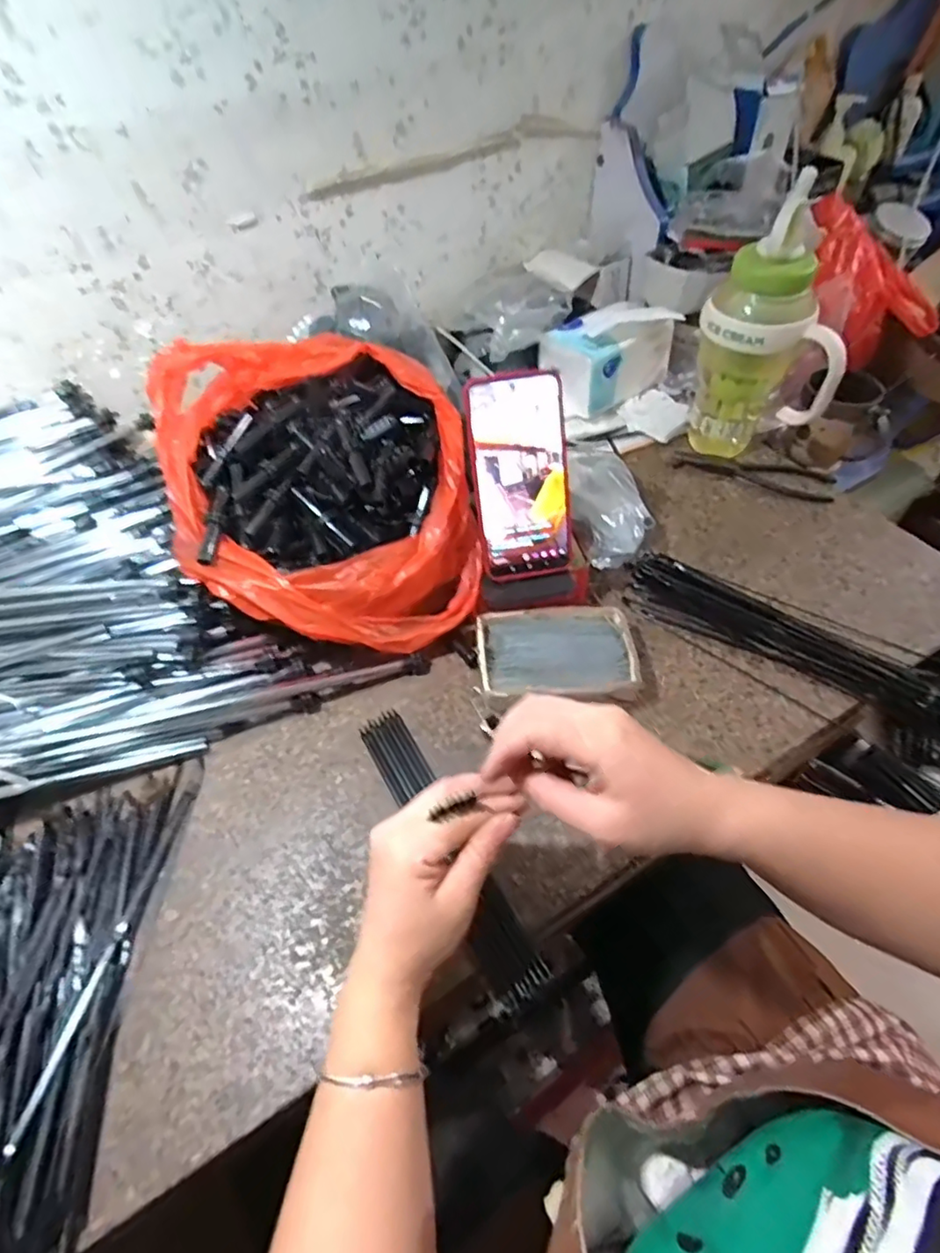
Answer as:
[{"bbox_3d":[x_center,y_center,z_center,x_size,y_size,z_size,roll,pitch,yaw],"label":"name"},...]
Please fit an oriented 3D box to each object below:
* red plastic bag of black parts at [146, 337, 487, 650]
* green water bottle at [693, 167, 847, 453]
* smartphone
[{"bbox_3d":[-0.124,-0.108,0.517,0.244,0.179,0.220,-10,53,-5],"label":"red plastic bag of black parts"},{"bbox_3d":[0.313,-0.300,0.626,0.137,0.250,0.117,13,54,12],"label":"green water bottle"},{"bbox_3d":[0.042,-0.121,0.490,0.076,0.162,0.011,-10,21,-5],"label":"smartphone"}]

